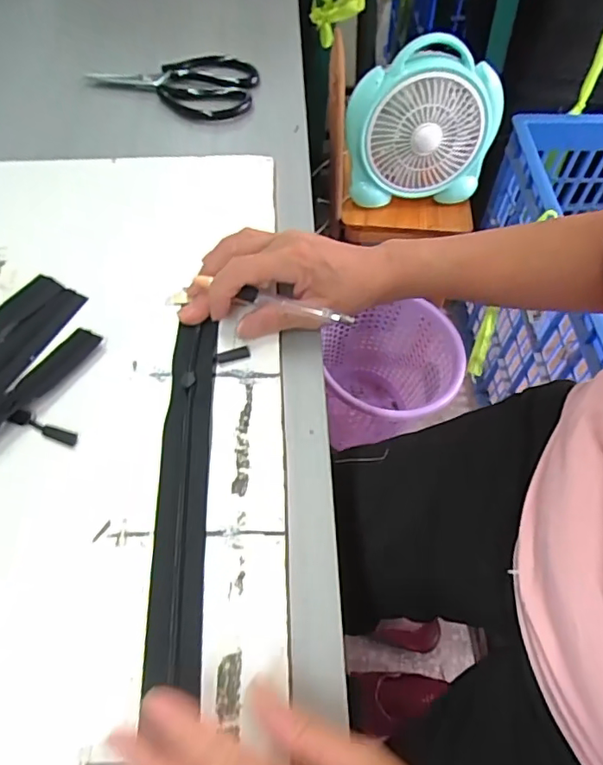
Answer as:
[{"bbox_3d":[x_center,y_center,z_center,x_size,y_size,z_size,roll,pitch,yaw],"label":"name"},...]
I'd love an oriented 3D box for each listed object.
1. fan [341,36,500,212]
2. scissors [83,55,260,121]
[{"bbox_3d":[0.192,-0.419,0.871,0.237,0.246,0.072,-5,45,-3],"label":"fan"},{"bbox_3d":[-0.143,-0.332,0.585,0.184,0.019,0.097,11,58,6],"label":"scissors"}]

